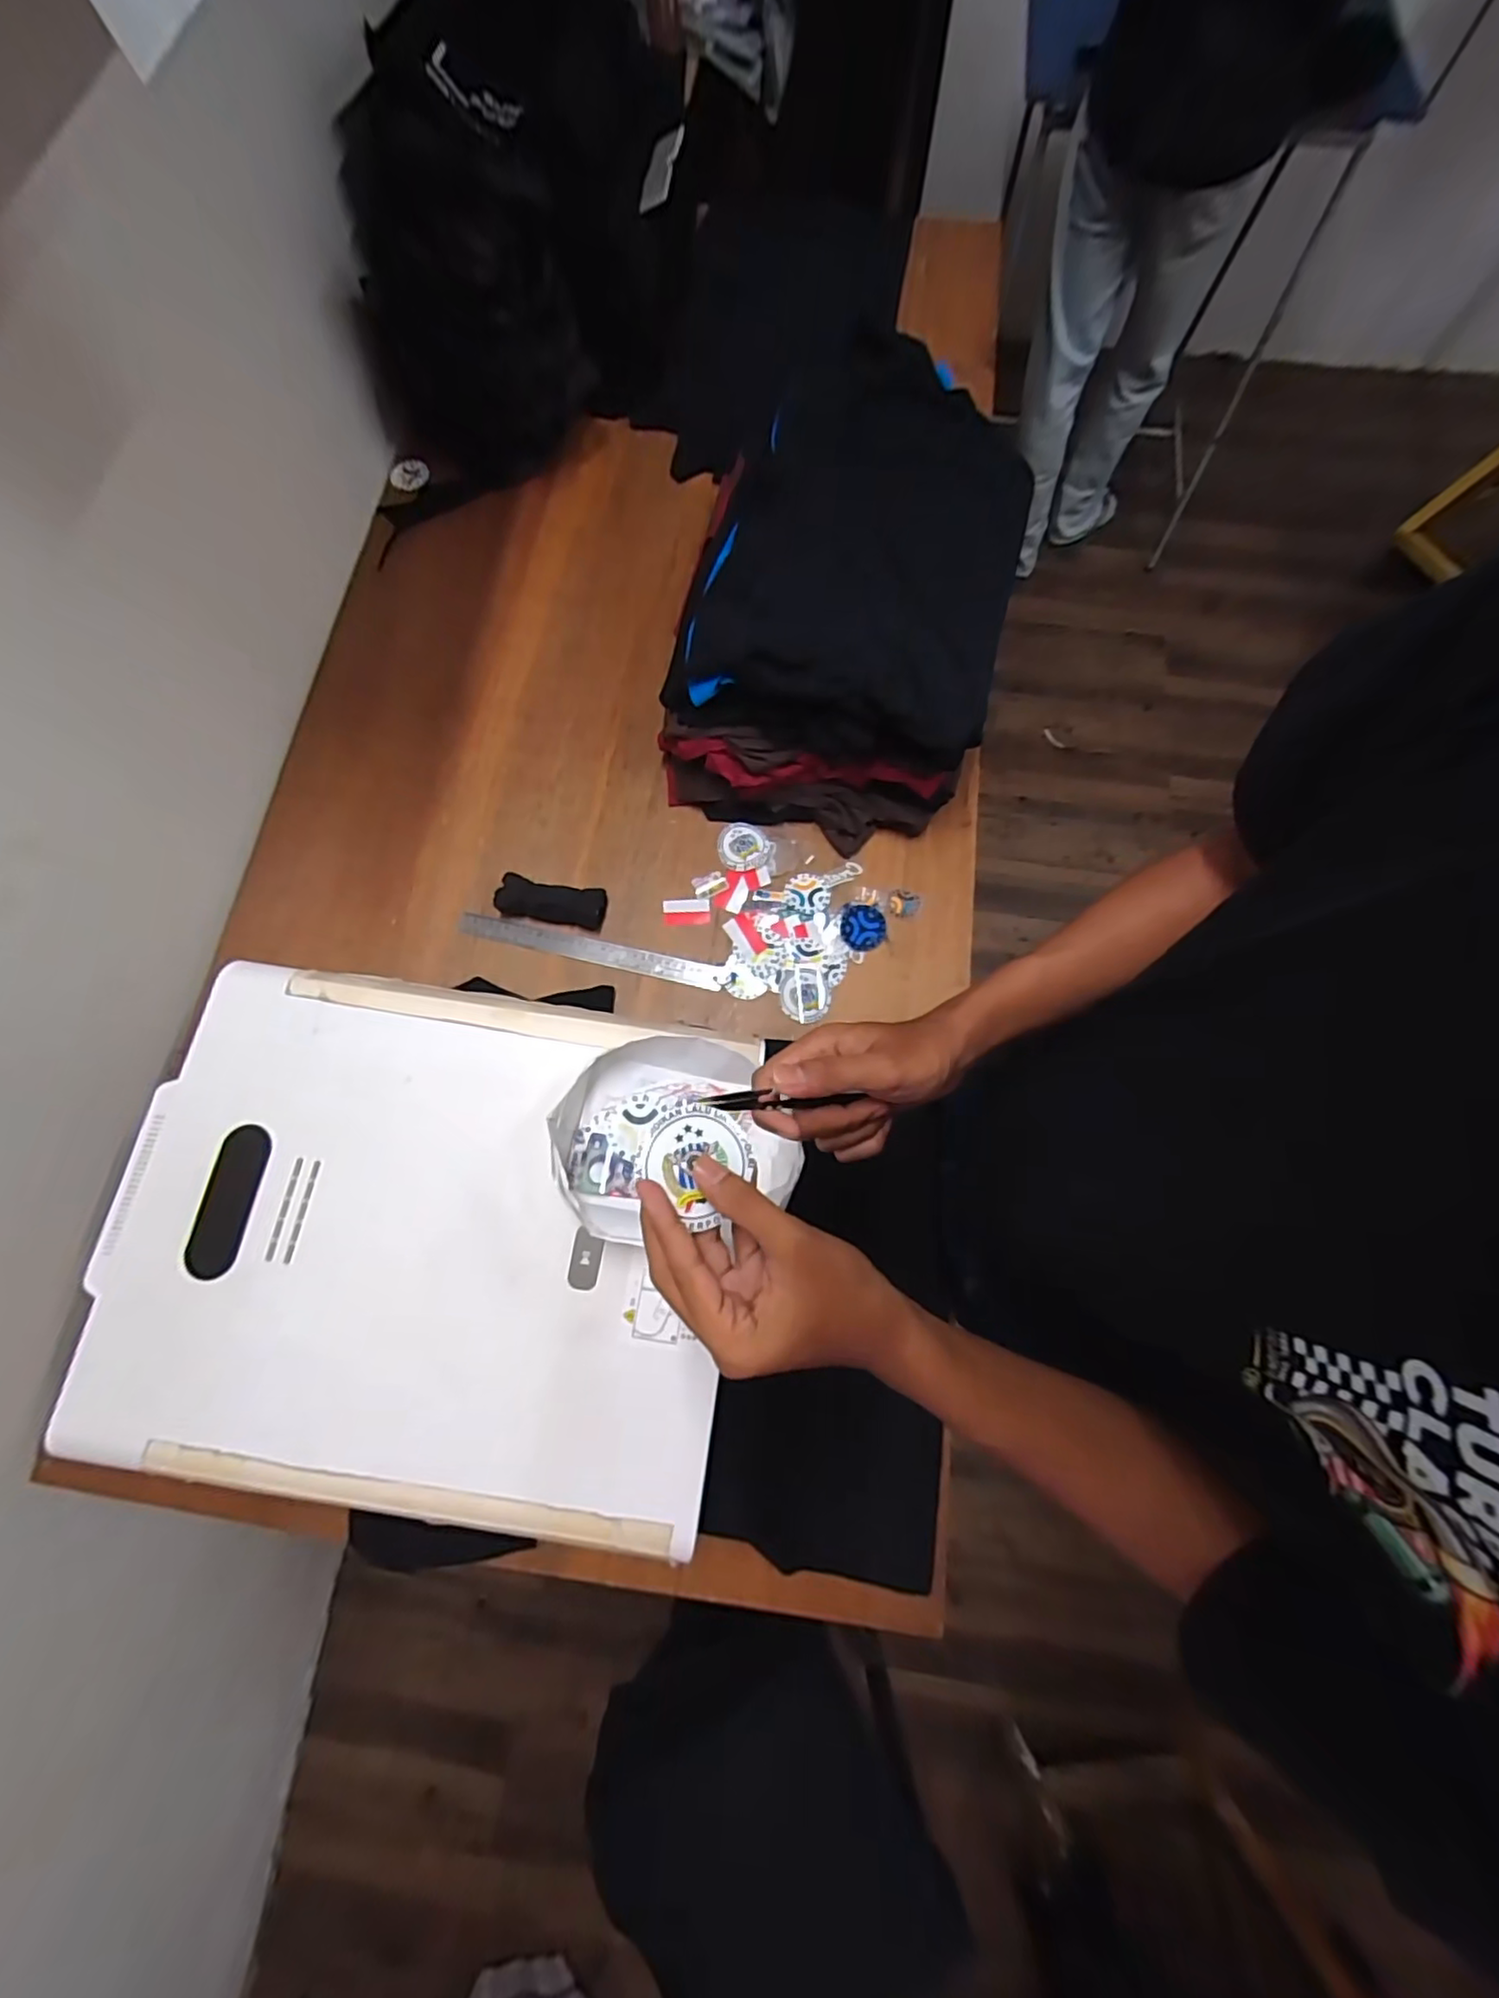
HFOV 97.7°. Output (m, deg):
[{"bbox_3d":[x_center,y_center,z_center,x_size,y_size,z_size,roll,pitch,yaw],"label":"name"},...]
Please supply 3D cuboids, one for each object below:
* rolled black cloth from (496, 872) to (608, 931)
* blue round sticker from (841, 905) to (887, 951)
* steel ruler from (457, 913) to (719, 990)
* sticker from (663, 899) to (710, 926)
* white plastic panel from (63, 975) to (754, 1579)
[{"bbox_3d":[-0.233,-0.116,0.776,0.127,0.026,0.047,10,76,4],"label":"rolled black cloth"},{"bbox_3d":[0.135,-0.085,0.777,0.053,0.005,0.053,0,86,-4],"label":"blue round sticker"},{"bbox_3d":[-0.191,-0.059,0.777,0.316,0.009,0.029,12,76,4],"label":"steel ruler"},{"bbox_3d":[-0.076,-0.105,0.790,0.056,0.004,0.032,-1,81,-2],"label":"sticker"},{"bbox_3d":[-0.269,0.187,0.541,0.497,0.021,0.396,8,76,3],"label":"white plastic panel"}]

